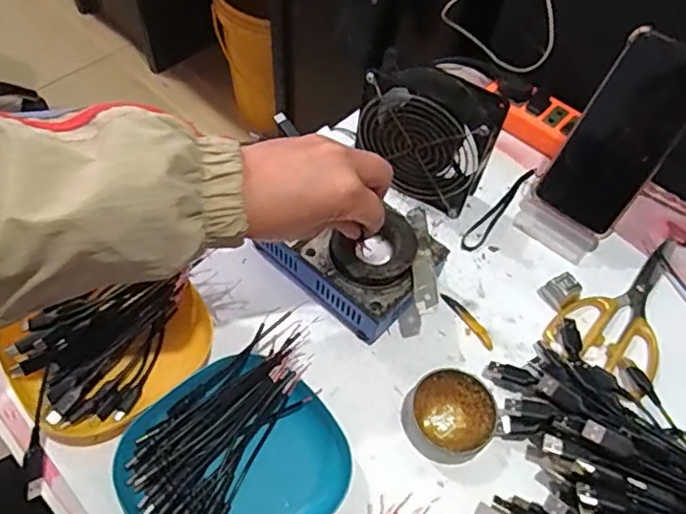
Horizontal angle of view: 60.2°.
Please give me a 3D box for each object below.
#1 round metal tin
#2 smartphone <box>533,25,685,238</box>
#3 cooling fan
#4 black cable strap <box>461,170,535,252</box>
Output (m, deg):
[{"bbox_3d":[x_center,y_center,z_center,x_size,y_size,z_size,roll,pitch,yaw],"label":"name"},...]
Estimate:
[{"bbox_3d":[0.081,0.119,0.445,0.064,0.026,0.062,2,57,-2],"label":"round metal tin"},{"bbox_3d":[0.240,-0.103,0.510,0.079,0.165,0.006,37,30,19],"label":"smartphone"},{"bbox_3d":[0.077,-0.110,0.544,0.119,0.122,0.056,25,59,12],"label":"cooling fan"},{"bbox_3d":[0.149,-0.047,0.571,0.017,0.011,0.119,36,62,14],"label":"black cable strap"}]

